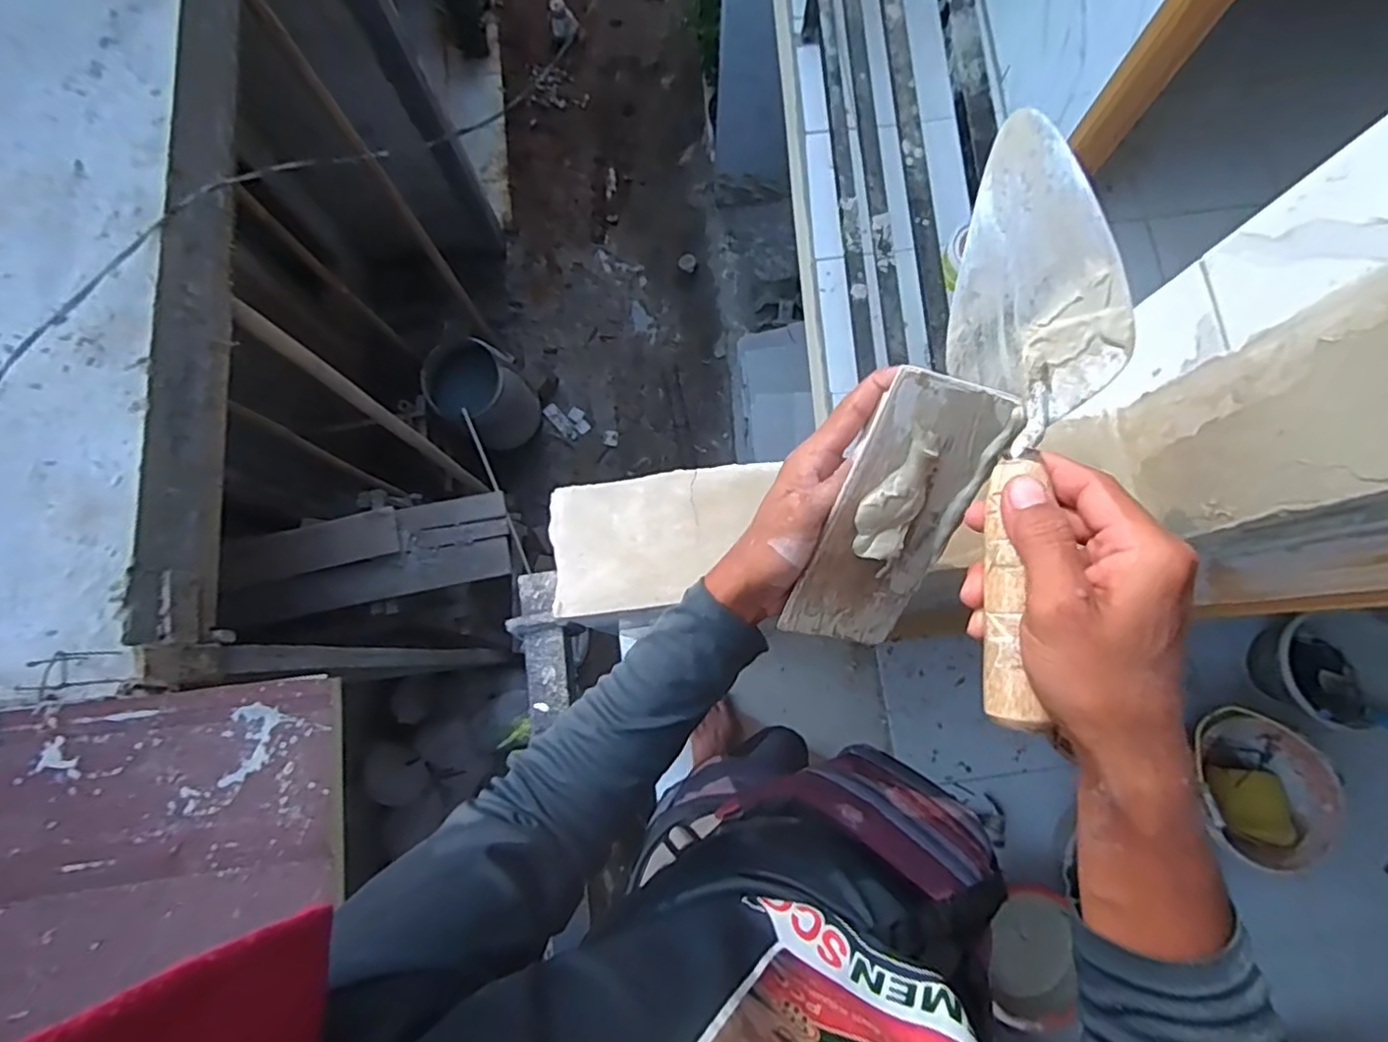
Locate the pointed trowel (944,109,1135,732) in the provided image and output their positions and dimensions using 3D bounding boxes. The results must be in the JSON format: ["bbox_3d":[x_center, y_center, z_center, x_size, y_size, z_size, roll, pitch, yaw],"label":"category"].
[{"bbox_3d":[0.177,-0.050,0.343,0.074,0.064,0.301,8,80,2],"label":"pointed trowel"}]

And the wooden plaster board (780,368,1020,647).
[{"bbox_3d":[0.119,0.003,0.381,0.079,0.010,0.174,12,117,-18],"label":"wooden plaster board"}]

